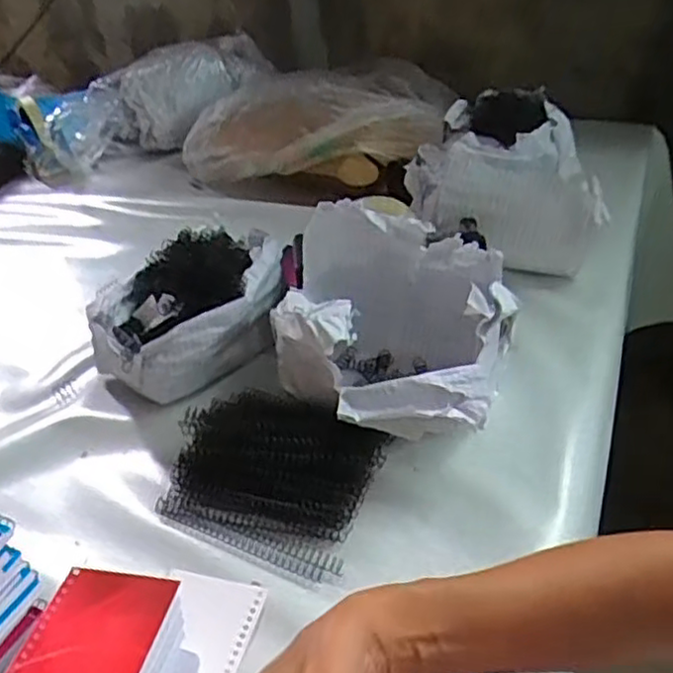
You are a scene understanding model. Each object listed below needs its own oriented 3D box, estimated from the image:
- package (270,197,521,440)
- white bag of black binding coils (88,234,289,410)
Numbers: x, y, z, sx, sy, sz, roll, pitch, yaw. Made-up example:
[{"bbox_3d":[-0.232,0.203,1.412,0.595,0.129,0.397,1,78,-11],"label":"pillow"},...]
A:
[{"bbox_3d":[0.045,0.000,0.612,0.206,0.144,0.177,10,39,23],"label":"package"},{"bbox_3d":[-0.138,-0.024,0.681,0.190,0.123,0.124,-28,40,-27],"label":"white bag of black binding coils"}]

